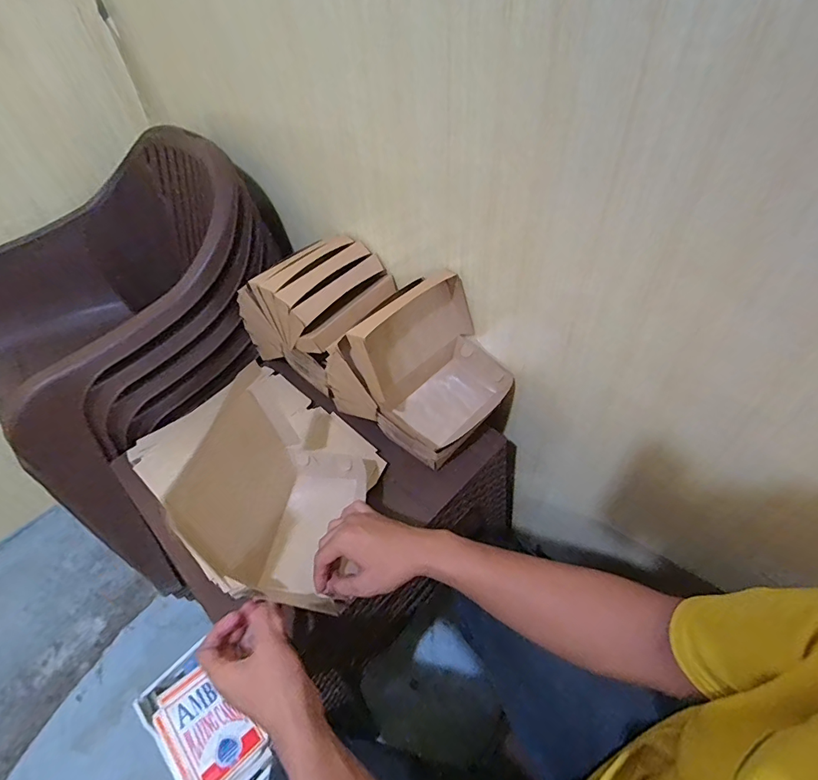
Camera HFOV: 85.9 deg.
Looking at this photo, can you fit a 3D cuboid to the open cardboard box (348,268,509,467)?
[{"bbox_3d":[0.043,-0.032,0.622,0.150,0.169,0.195,33,59,29],"label":"open cardboard box"}]

